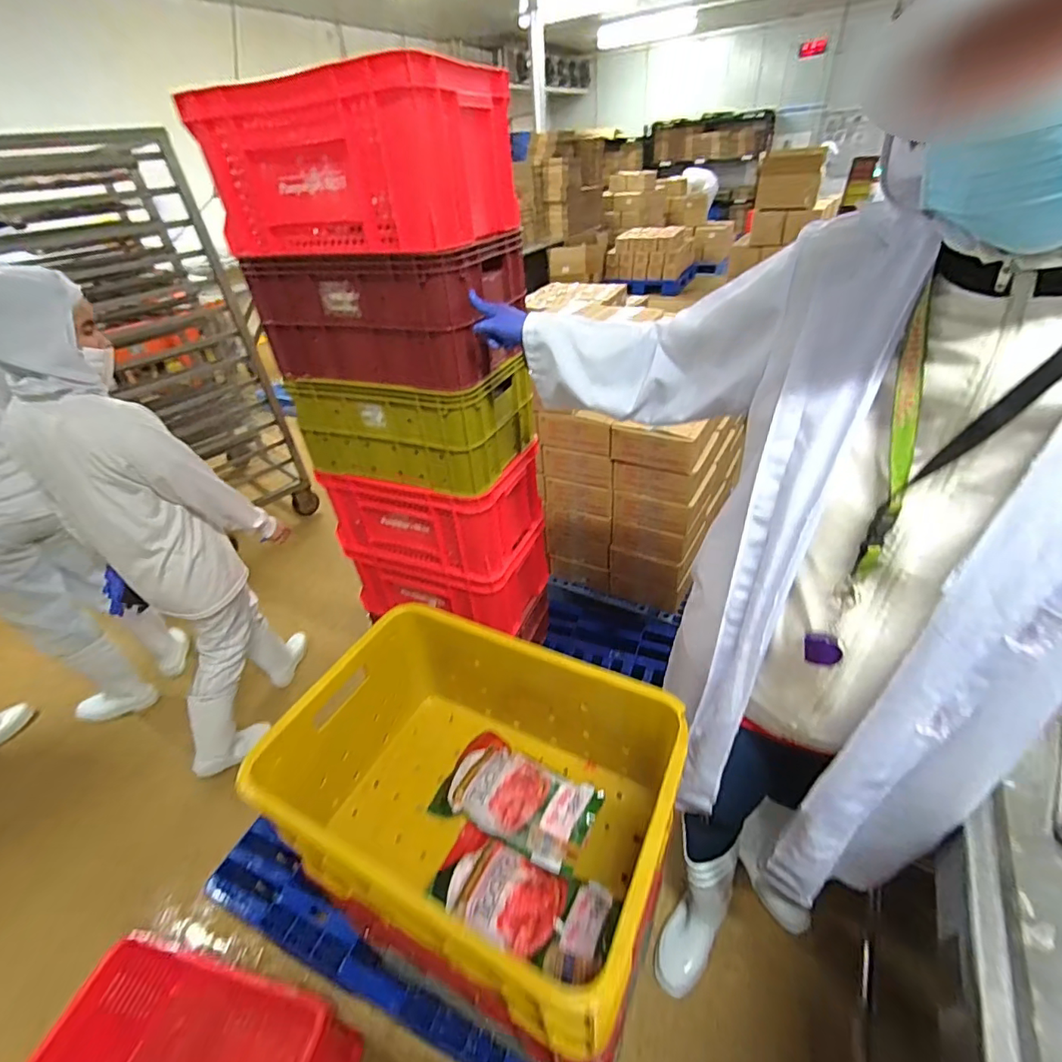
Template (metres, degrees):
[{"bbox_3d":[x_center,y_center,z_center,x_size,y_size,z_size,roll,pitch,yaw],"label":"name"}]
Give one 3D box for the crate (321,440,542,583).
[{"bbox_3d":[-0.264,-0.081,1.375,0.500,0.253,0.324,12,40,23],"label":"crate"}]

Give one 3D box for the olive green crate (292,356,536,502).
[{"bbox_3d":[-0.274,-0.285,1.227,0.464,0.222,0.314,12,40,23],"label":"olive green crate"}]

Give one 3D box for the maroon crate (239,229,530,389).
[{"bbox_3d":[-0.292,-0.482,1.091,0.478,0.224,0.312,12,40,23],"label":"maroon crate"}]

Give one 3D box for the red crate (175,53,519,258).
[{"bbox_3d":[-0.327,-0.685,0.959,0.528,0.232,0.350,16,41,27],"label":"red crate"}]

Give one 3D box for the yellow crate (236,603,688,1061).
[{"bbox_3d":[-0.068,0.367,0.736,0.506,0.254,0.369,14,40,25],"label":"yellow crate"}]

